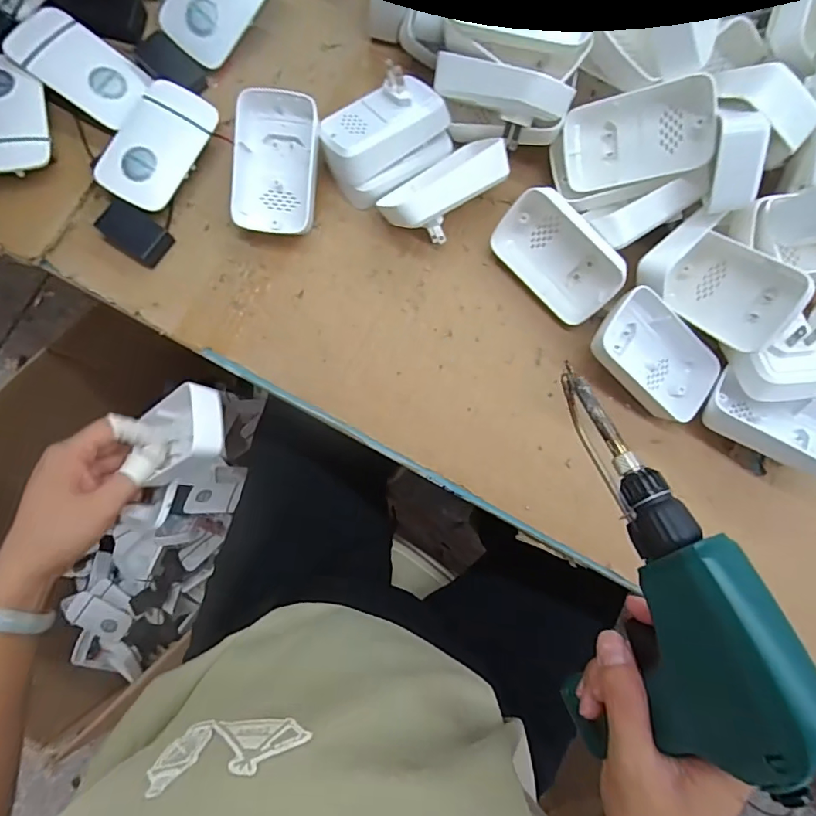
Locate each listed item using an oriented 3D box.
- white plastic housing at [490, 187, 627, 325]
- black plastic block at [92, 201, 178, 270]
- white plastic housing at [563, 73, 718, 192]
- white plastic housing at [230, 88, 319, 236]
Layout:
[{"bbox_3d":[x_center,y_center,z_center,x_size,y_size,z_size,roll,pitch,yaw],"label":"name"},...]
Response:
[{"bbox_3d":[0.112,-0.112,0.372,0.096,0.027,0.061,45,127,3],"label":"white plastic housing"},{"bbox_3d":[-0.209,-0.133,0.381,0.050,0.016,0.032,33,82,3],"label":"black plastic block"},{"bbox_3d":[0.164,-0.195,0.361,0.099,0.026,0.061,1,116,31],"label":"white plastic housing"},{"bbox_3d":[-0.098,-0.182,0.373,0.061,0.027,0.098,6,100,-15],"label":"white plastic housing"}]

